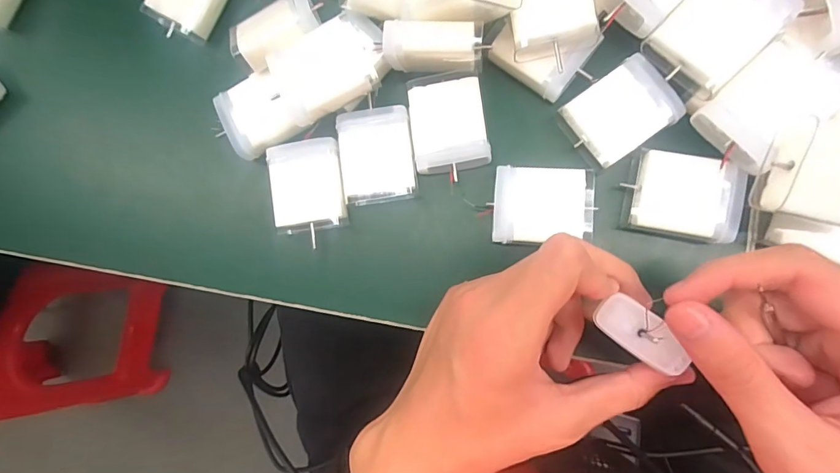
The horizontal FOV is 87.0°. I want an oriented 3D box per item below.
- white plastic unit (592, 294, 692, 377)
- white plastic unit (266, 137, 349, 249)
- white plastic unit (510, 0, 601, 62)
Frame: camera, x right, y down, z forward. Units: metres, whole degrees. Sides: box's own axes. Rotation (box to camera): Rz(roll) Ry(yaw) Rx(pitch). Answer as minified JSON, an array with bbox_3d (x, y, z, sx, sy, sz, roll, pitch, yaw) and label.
[{"bbox_3d":[0.096,0.042,0.192,0.040,0.006,0.019,40,89,12],"label":"white plastic unit"},{"bbox_3d":[-0.064,-0.028,0.256,0.042,0.016,0.053,-8,84,7],"label":"white plastic unit"},{"bbox_3d":[0.066,-0.121,0.229,0.040,0.021,0.051,-9,84,7],"label":"white plastic unit"}]

